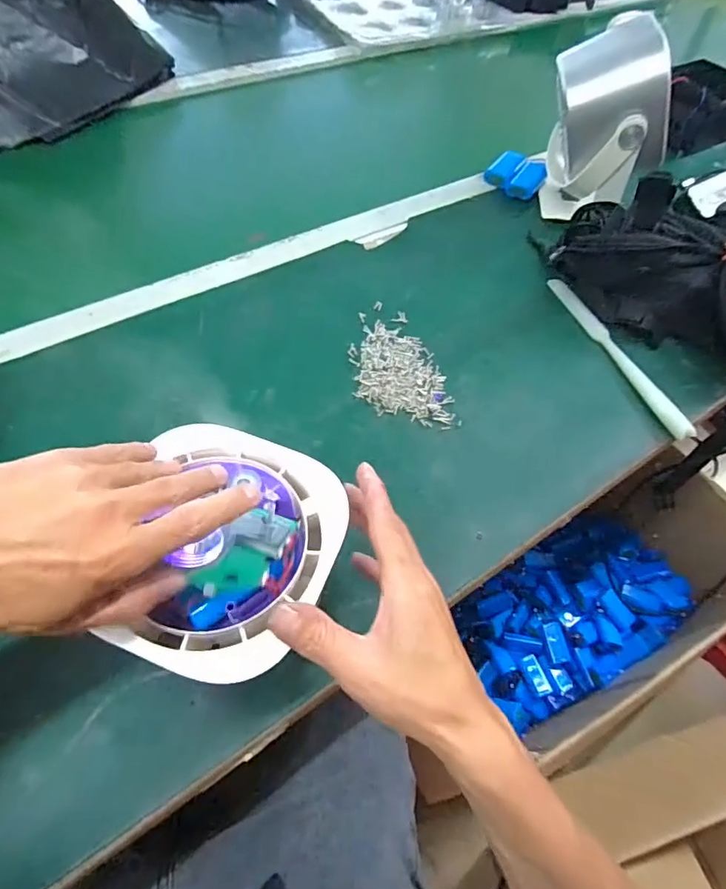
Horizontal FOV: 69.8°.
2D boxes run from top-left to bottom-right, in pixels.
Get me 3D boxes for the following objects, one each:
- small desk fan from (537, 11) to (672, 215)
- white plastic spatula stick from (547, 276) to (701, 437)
[{"bbox_3d":[0.284,-0.388,0.628,0.126,0.180,0.136,8,56,1],"label":"small desk fan"},{"bbox_3d":[0.259,-0.100,0.538,0.022,0.012,0.234,-15,59,-14],"label":"white plastic spatula stick"}]

